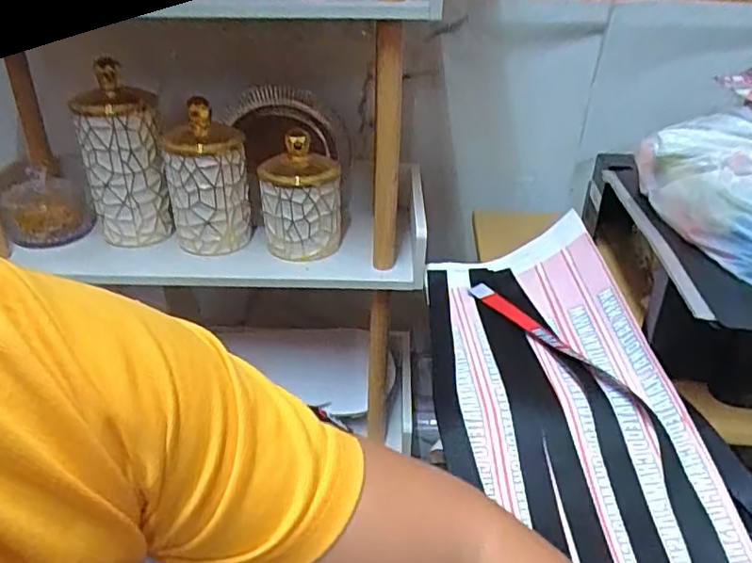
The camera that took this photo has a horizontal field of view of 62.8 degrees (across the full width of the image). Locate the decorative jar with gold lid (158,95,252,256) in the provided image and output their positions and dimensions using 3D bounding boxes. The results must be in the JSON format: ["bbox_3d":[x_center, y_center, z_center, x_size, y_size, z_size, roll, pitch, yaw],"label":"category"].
[{"bbox_3d":[-0.228,-0.136,0.839,0.106,0.174,0.088,-9,31,-17],"label":"decorative jar with gold lid"}]

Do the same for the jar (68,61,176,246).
[{"bbox_3d":[-0.346,-0.168,0.852,0.105,0.217,0.091,-12,32,-22],"label":"jar"}]

